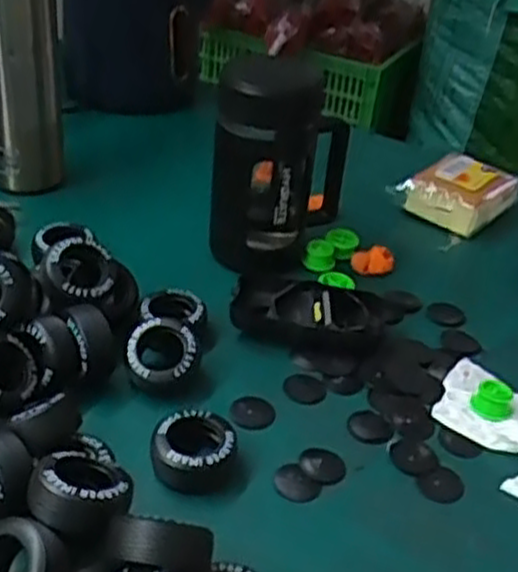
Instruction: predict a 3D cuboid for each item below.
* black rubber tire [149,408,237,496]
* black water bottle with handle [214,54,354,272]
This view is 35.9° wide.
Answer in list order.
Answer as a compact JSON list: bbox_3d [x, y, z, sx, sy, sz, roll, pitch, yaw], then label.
[{"bbox_3d":[-0.038,0.095,0.466,0.043,0.024,0.045,4,34,-2],"label":"black rubber tire"},{"bbox_3d":[0.016,-0.104,0.621,0.075,0.159,0.106,20,37,21],"label":"black water bottle with handle"}]

